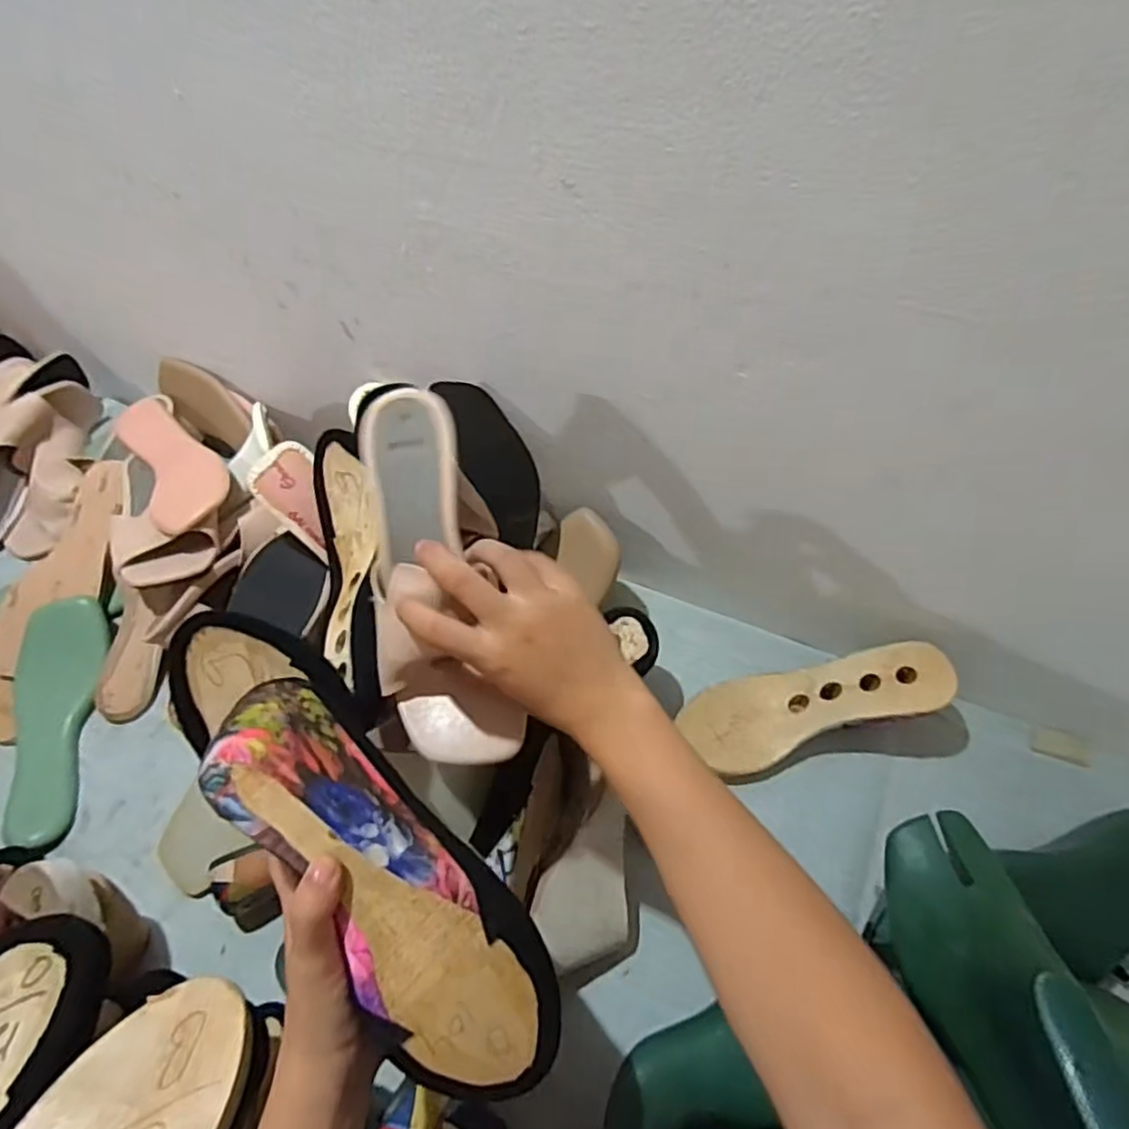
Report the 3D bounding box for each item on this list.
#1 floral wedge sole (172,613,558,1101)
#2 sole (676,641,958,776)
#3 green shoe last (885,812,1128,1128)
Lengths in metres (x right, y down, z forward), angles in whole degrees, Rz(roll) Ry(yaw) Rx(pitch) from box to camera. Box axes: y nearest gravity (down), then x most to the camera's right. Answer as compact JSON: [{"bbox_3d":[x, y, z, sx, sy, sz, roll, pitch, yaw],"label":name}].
[{"bbox_3d":[-0.106,0.126,0.331,0.076,0.078,0.275,-38,72,-21],"label":"floral wedge sole"},{"bbox_3d":[0.217,0.122,0.597,0.220,0.031,0.080,-19,55,13],"label":"sole"},{"bbox_3d":[0.249,0.243,0.383,0.070,0.097,0.237,0,23,3],"label":"green shoe last"}]

